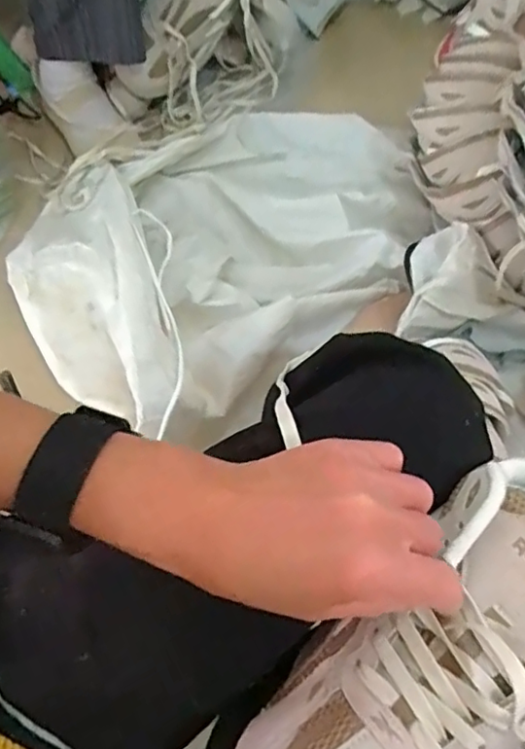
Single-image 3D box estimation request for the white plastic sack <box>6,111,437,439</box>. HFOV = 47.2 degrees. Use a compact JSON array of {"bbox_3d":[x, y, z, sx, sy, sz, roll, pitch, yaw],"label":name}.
[{"bbox_3d":[-0.055,-0.201,0.775,0.543,0.135,0.410,-38,68,-13],"label":"white plastic sack"}]

